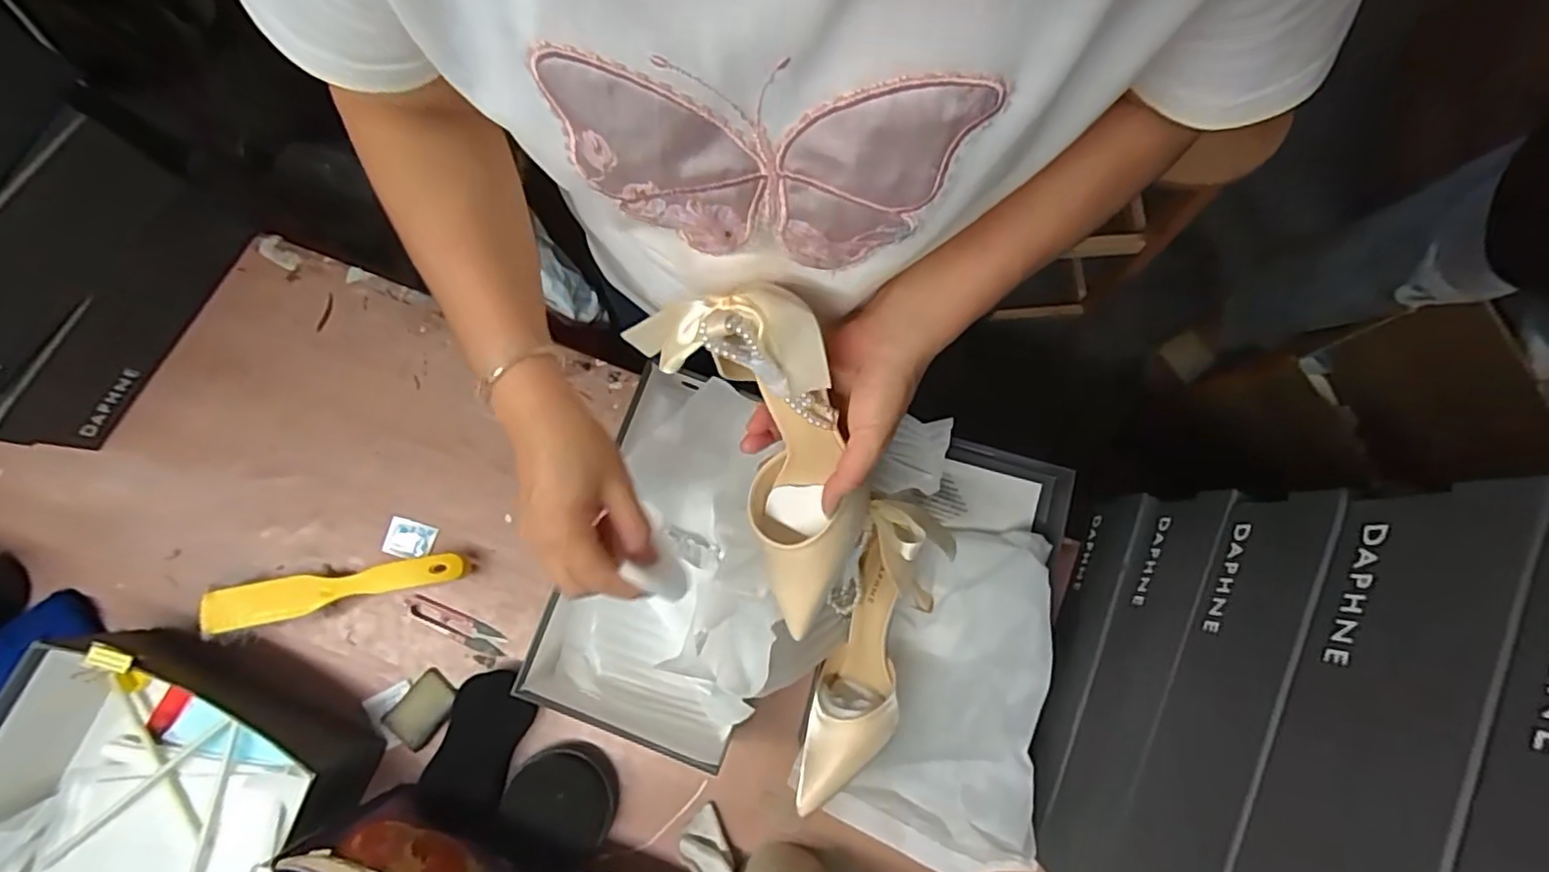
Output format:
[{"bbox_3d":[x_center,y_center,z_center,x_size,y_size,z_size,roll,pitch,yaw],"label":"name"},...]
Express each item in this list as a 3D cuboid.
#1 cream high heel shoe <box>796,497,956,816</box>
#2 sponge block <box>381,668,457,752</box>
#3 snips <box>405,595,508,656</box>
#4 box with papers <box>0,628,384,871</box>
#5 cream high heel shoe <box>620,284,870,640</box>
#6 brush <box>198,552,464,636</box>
[{"bbox_3d":[0.083,0.186,0.552,0.082,0.112,0.249,20,80,3],"label":"cream high heel shoe"},{"bbox_3d":[-0.321,0.250,0.603,0.046,0.010,0.061,40,82,6],"label":"sponge block"},{"bbox_3d":[-0.299,0.177,0.618,0.099,0.009,0.022,26,80,4],"label":"snips"},{"bbox_3d":[-0.533,0.349,0.527,0.274,0.123,0.327,31,81,5],"label":"box with papers"},{"bbox_3d":[-0.008,0.013,0.440,0.103,0.092,0.238,-19,121,-4],"label":"cream high heel shoe"},{"bbox_3d":[-0.396,0.137,0.606,0.222,0.039,0.037,-12,80,-3],"label":"brush"}]

